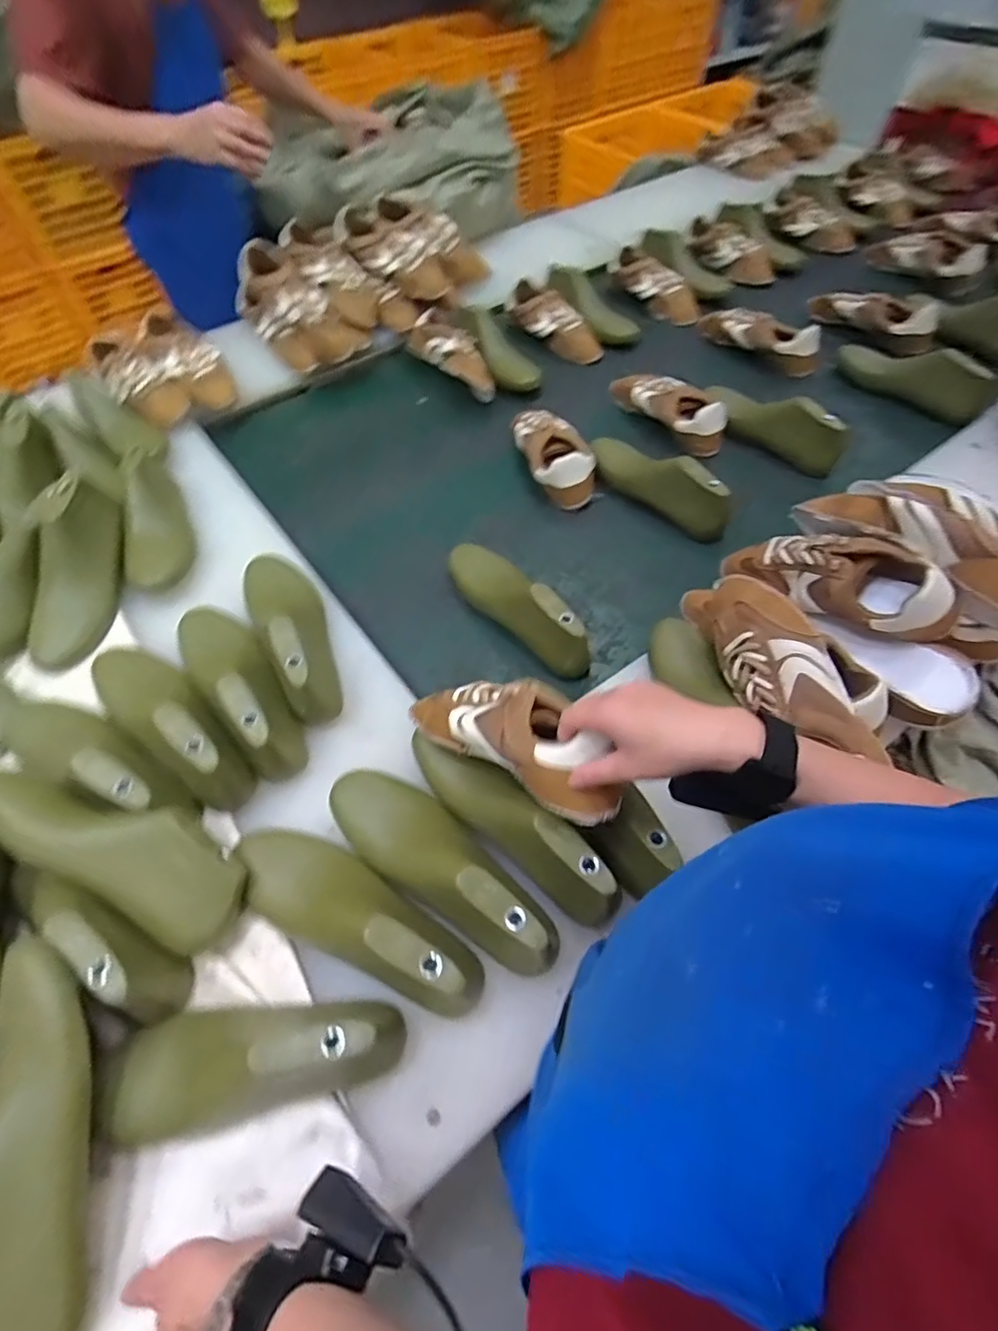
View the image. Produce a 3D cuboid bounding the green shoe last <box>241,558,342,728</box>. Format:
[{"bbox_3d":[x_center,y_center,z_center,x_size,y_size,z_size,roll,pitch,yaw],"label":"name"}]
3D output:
[{"bbox_3d":[-0.241,-0.047,0.679,0.081,0.098,0.246,-21,59,-11],"label":"green shoe last"}]

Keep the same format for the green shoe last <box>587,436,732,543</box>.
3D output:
[{"bbox_3d":[0.225,-0.277,0.859,0.069,0.083,0.249,-30,61,-16],"label":"green shoe last"}]

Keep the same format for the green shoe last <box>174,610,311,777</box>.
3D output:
[{"bbox_3d":[-0.285,0.013,0.640,0.081,0.096,0.252,-35,62,-18],"label":"green shoe last"}]

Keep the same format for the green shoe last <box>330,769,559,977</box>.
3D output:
[{"bbox_3d":[-0.054,0.173,0.523,0.243,0.092,0.077,35,65,22],"label":"green shoe last"}]

